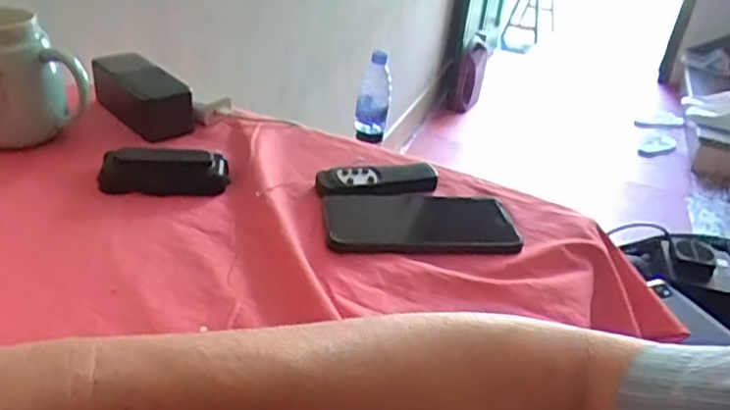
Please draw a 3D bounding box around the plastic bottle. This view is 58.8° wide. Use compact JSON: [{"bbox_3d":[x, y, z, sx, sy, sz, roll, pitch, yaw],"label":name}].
[{"bbox_3d":[0.018,-0.216,1.321,0.065,0.198,0.060,7,31,-1],"label":"plastic bottle"}]

